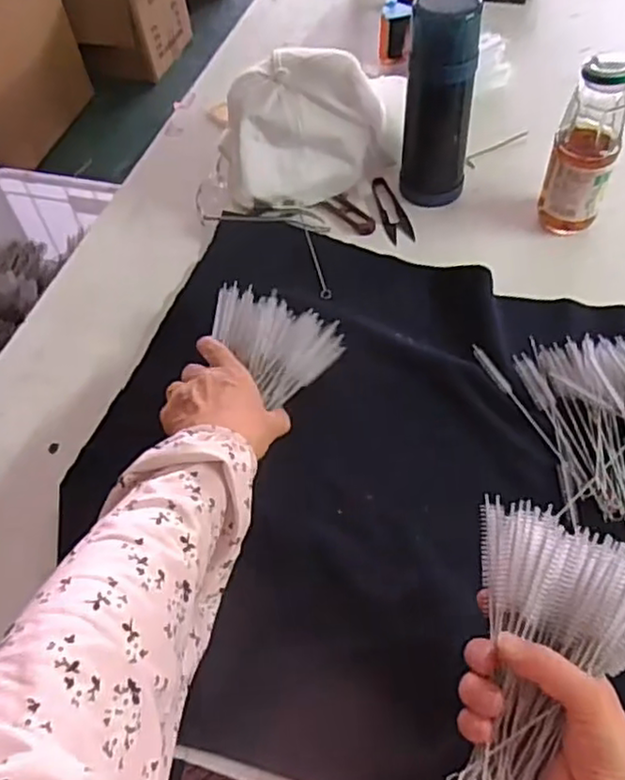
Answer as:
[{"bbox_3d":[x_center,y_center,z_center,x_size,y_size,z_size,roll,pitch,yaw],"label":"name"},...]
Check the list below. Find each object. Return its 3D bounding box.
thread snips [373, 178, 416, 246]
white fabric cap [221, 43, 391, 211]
[{"bbox_3d":[0.087,-0.196,0.729,0.030,0.010,0.098,-11,54,-2],"label":"thread snips"},{"bbox_3d":[-0.006,-0.280,0.710,0.186,0.108,0.109,-21,58,-9],"label":"white fabric cap"}]

